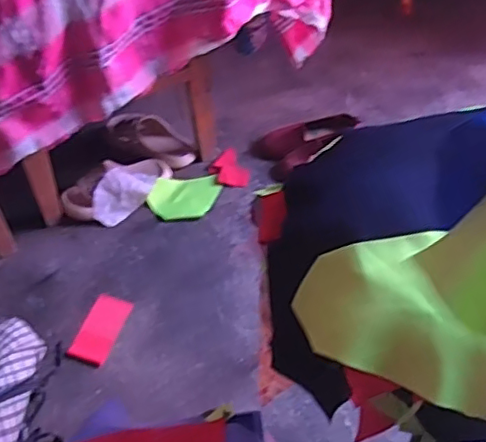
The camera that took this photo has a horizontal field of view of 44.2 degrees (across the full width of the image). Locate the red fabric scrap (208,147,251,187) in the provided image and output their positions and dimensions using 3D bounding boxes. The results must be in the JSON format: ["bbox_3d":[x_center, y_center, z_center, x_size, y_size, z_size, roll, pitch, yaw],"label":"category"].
[{"bbox_3d":[-0.030,-0.108,1.262,0.076,0.017,0.101,-24,52,-18],"label":"red fabric scrap"}]

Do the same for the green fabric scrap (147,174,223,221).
[{"bbox_3d":[-0.117,-0.051,1.195,0.120,0.022,0.143,15,51,14],"label":"green fabric scrap"}]

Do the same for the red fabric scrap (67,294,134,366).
[{"bbox_3d":[-0.235,0.179,0.995,0.063,0.010,0.126,12,50,12],"label":"red fabric scrap"}]

